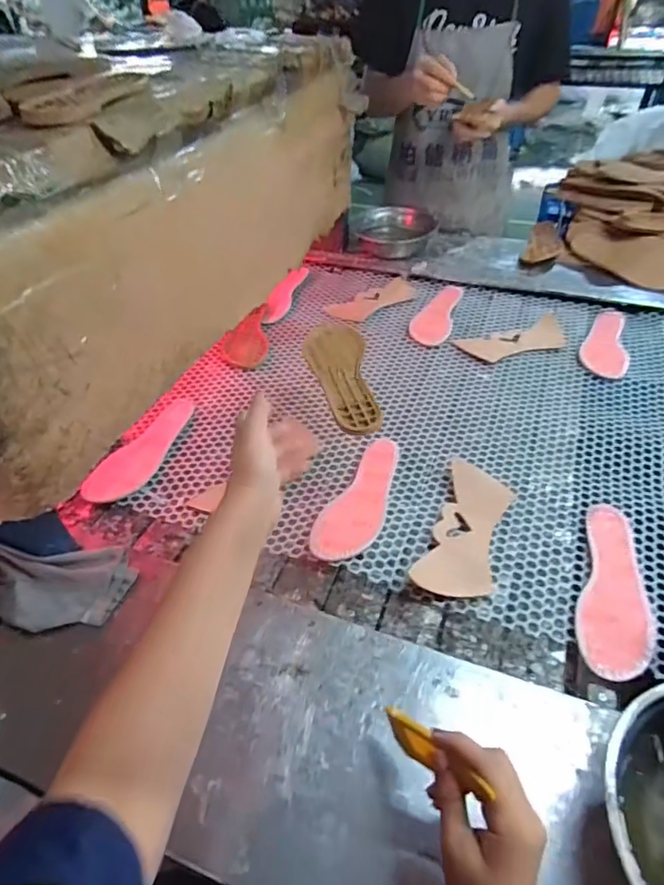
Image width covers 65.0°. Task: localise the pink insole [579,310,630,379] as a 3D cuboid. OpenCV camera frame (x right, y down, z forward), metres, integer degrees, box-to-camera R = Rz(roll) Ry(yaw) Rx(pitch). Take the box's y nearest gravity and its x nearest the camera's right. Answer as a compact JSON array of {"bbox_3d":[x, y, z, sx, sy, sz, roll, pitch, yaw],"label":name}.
[{"bbox_3d":[0.519,-0.193,0.976,0.078,0.008,0.239,18,47,20],"label":"pink insole"}]

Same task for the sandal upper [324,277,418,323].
[{"bbox_3d":[0.095,-0.301,1.113,0.207,0.008,0.092,-30,55,-24],"label":"sandal upper"}]

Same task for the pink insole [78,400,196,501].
[{"bbox_3d":[-0.286,0.006,0.797,0.082,0.008,0.225,11,45,13],"label":"pink insole"}]

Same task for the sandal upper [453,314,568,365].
[{"bbox_3d":[0.358,-0.196,0.990,0.230,0.004,0.097,-18,46,-16],"label":"sandal upper"}]

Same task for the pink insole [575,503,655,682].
[{"bbox_3d":[0.332,0.163,0.605,0.076,0.014,0.236,16,47,18],"label":"pink insole"}]

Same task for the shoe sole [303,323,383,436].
[{"bbox_3d":[0.010,-0.092,0.697,0.078,0.018,0.219,-6,42,-4],"label":"shoe sole"}]

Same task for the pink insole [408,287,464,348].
[{"bbox_3d":[0.215,-0.266,1.065,0.076,0.004,0.231,14,46,16],"label":"pink insole"}]

